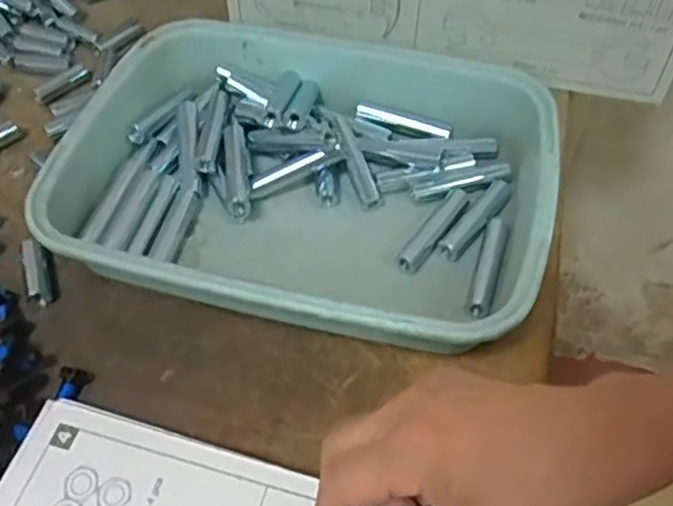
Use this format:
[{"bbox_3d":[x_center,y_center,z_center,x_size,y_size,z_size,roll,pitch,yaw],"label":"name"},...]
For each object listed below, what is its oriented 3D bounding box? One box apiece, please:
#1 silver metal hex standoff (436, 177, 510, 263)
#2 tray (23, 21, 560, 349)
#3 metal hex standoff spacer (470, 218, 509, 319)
[{"bbox_3d":[0.095,-0.025,0.466,0.019,0.015,0.076,34,60,22],"label":"silver metal hex standoff"},{"bbox_3d":[-0.019,-0.050,0.465,0.312,0.065,0.237,12,54,8],"label":"tray"},{"bbox_3d":[0.098,0.008,0.440,0.015,0.013,0.077,15,54,10],"label":"metal hex standoff spacer"}]

